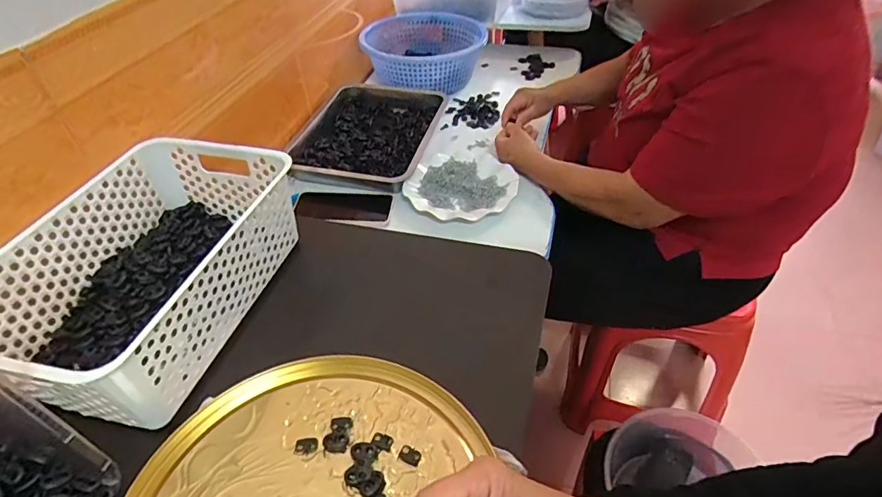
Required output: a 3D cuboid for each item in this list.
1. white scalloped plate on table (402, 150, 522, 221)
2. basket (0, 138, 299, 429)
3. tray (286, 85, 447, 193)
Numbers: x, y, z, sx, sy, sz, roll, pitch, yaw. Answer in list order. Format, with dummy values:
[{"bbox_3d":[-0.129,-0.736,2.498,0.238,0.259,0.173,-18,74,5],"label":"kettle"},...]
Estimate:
[{"bbox_3d":[0.035,-0.108,0.847,0.174,0.018,0.164,-1,43,1],"label":"white scalloped plate on table"},{"bbox_3d":[-0.301,0.019,0.518,0.203,0.100,0.305,10,45,13],"label":"basket"},{"bbox_3d":[-0.142,-0.225,0.958,0.243,0.040,0.316,9,44,12],"label":"tray"}]

